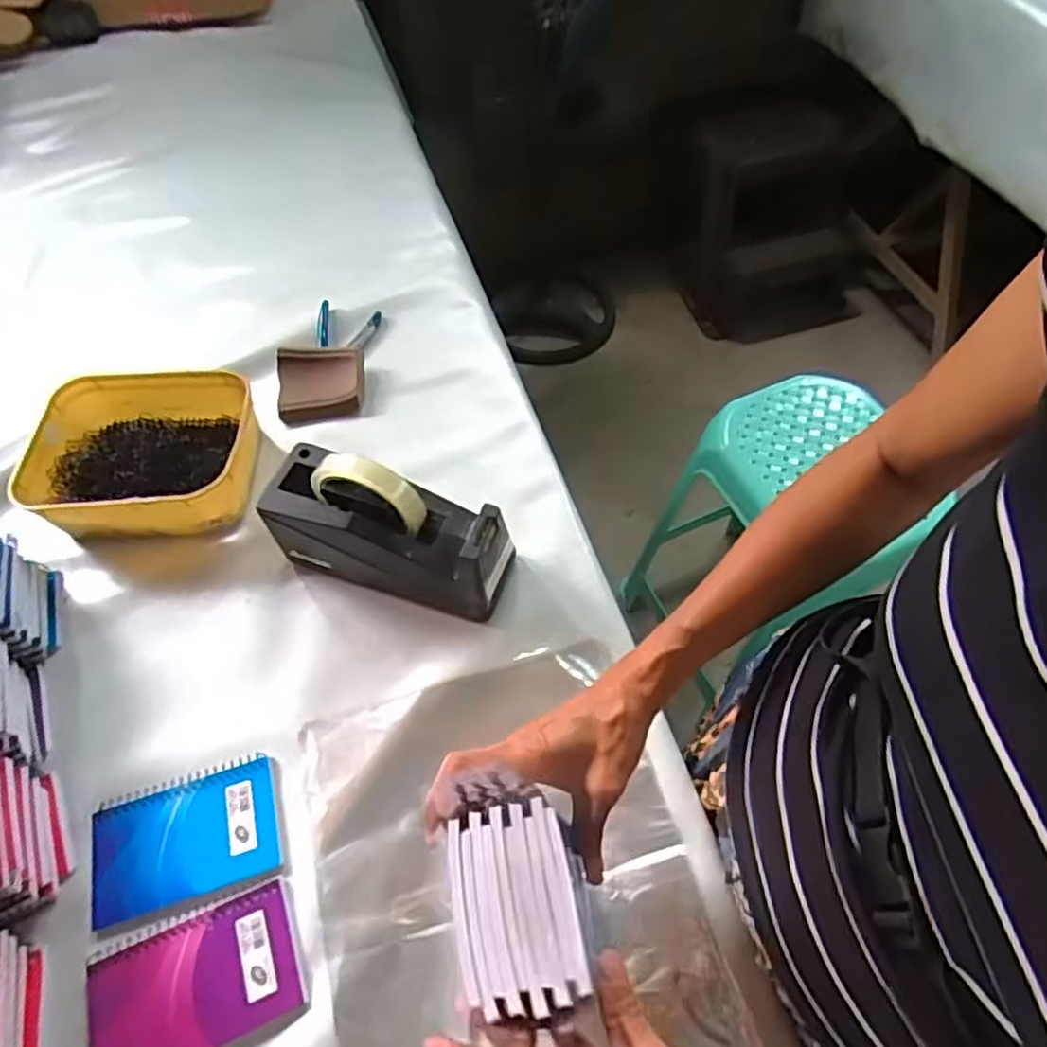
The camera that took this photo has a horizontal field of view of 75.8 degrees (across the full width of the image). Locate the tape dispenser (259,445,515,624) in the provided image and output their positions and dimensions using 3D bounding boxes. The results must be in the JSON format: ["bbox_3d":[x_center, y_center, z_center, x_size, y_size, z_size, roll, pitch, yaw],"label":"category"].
[{"bbox_3d":[-0.113,0.002,0.566,0.194,0.122,0.073,17,59,13],"label":"tape dispenser"}]

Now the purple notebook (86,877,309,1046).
[{"bbox_3d":[-0.220,0.304,0.449,0.135,0.004,0.083,-20,58,-11],"label":"purple notebook"}]

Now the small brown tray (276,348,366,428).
[{"bbox_3d":[-0.219,-0.153,0.726,0.090,0.028,0.086,-8,57,-3],"label":"small brown tray"}]

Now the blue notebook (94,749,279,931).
[{"bbox_3d":[-0.249,0.230,0.496,0.133,0.006,0.086,-15,57,-8],"label":"blue notebook"}]

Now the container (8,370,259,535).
[{"bbox_3d":[-0.361,-0.066,0.648,0.197,0.066,0.161,-6,57,-2],"label":"container"}]

